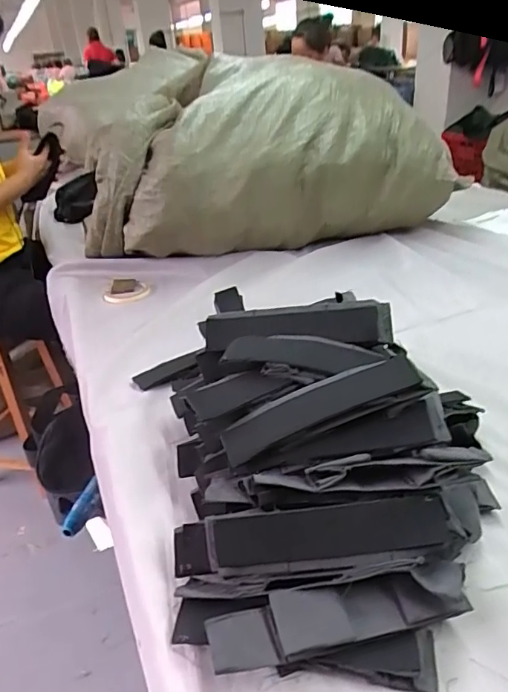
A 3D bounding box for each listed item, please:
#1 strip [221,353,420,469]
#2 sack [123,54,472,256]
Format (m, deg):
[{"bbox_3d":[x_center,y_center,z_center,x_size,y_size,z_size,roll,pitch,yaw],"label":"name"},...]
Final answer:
[{"bbox_3d":[0.057,0.057,0.471,0.184,0.018,0.044,-24,30,5],"label":"strip"},{"bbox_3d":[0.049,-0.423,1.194,0.714,0.345,0.398,-14,31,-16],"label":"sack"}]

